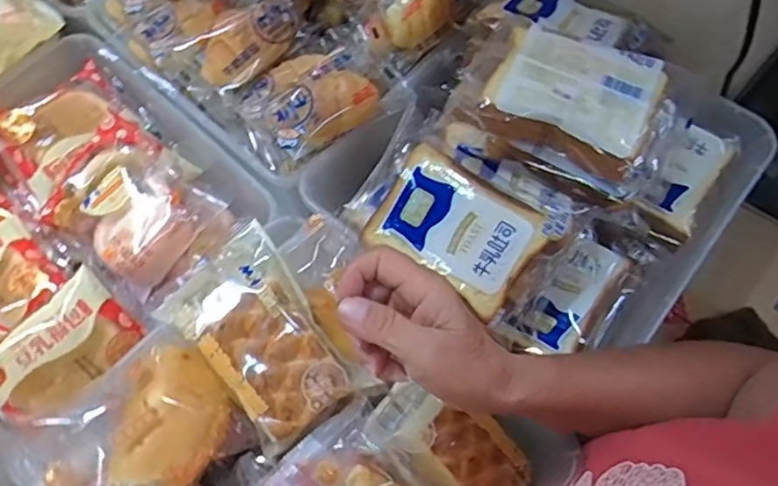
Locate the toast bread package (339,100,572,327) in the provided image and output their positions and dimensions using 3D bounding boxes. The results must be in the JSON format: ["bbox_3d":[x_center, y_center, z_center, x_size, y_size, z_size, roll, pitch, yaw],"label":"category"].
[{"bbox_3d":[0.041,-0.015,0.403,0.128,0.027,0.089,35,101,9],"label":"toast bread package"}]

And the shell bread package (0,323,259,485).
[{"bbox_3d":[-0.162,0.127,0.378,0.099,0.050,0.131,41,74,16],"label":"shell bread package"}]

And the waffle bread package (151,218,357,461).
[{"bbox_3d":[-0.085,0.062,0.395,0.082,0.036,0.126,-36,71,-13],"label":"waffle bread package"}]

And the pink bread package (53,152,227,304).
[{"bbox_3d":[-0.212,-0.027,0.502,0.106,0.041,0.102,36,73,15],"label":"pink bread package"}]

